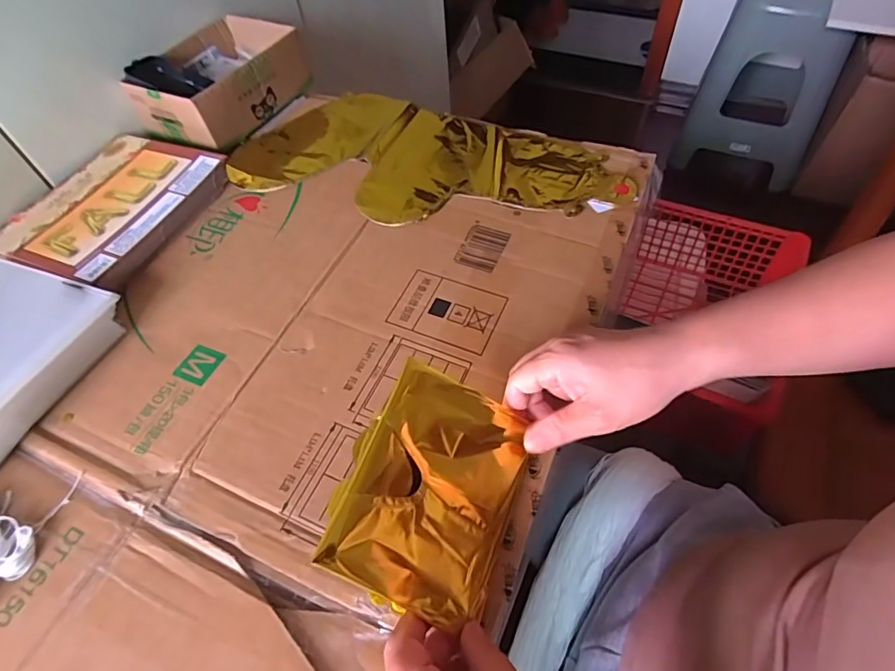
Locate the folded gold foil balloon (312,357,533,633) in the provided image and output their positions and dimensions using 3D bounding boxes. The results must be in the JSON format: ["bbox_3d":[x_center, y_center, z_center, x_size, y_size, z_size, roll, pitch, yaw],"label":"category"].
[{"bbox_3d":[-0.006,0.095,0.311,0.112,0.014,0.137,31,56,-15],"label":"folded gold foil balloon"}]

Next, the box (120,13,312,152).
[{"bbox_3d":[-0.287,-0.318,0.618,0.149,0.067,0.188,30,63,22],"label":"box"}]

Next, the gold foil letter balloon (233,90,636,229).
[{"bbox_3d":[-0.031,-0.194,0.543,0.429,0.014,0.192,20,59,17],"label":"gold foil letter balloon"}]

